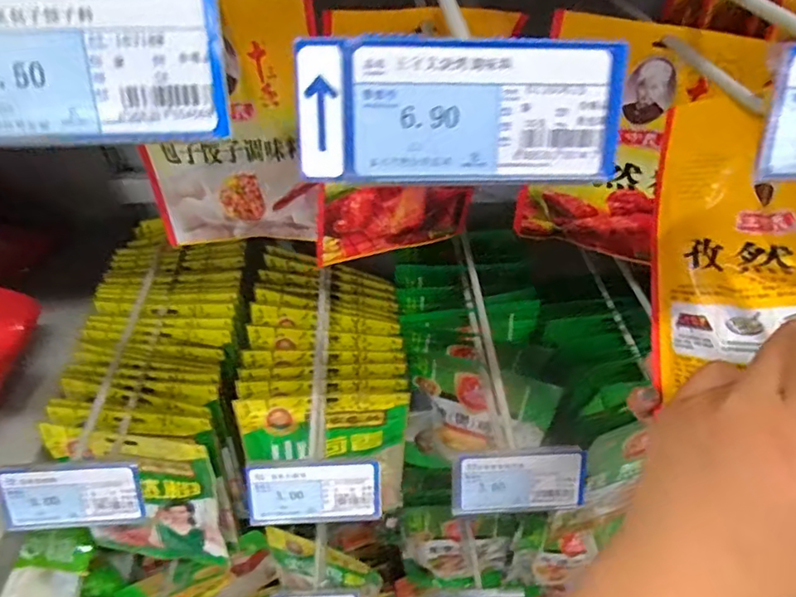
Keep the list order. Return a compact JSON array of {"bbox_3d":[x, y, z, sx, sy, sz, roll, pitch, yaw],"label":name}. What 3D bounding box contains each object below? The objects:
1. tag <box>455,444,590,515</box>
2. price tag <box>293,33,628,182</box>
[{"bbox_3d":[0.076,0.115,0.365,0.083,0.038,0.004,-5,8,-3],"label":"tag"},{"bbox_3d":[0.020,-0.056,0.172,0.096,0.039,0.004,-1,18,-4],"label":"price tag"}]

